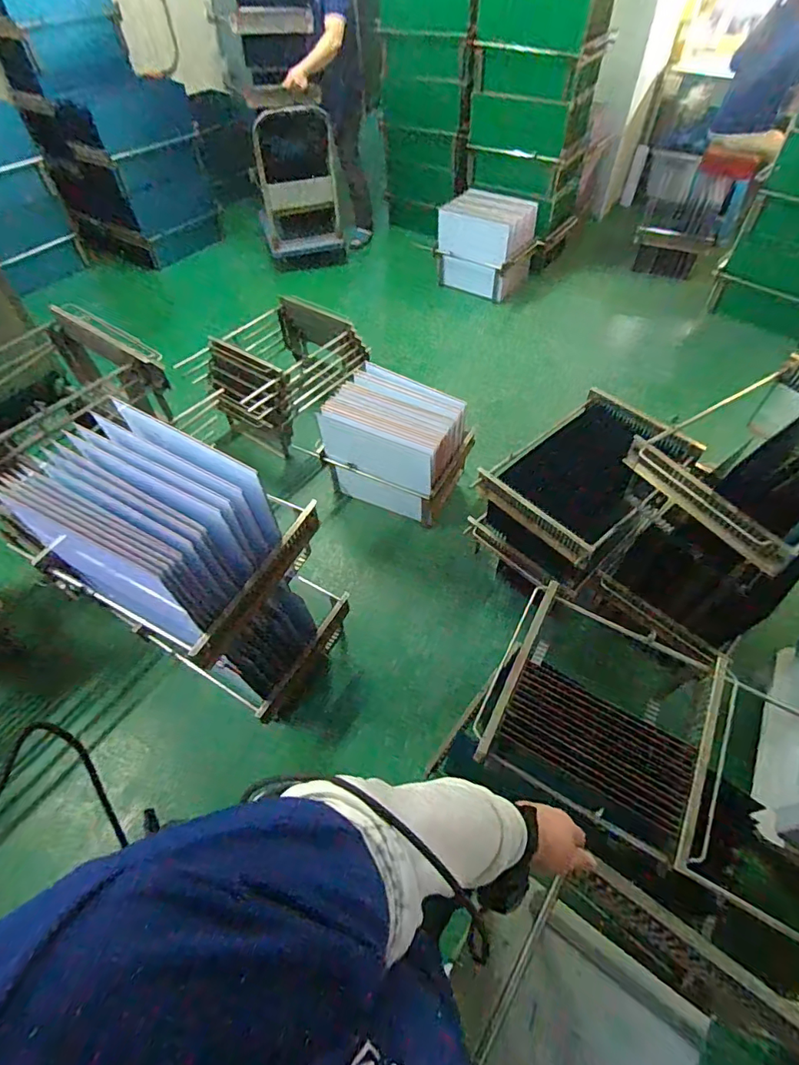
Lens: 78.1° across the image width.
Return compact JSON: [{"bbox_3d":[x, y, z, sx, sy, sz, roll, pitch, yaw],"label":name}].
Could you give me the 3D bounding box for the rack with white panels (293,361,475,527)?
[{"bbox_3d":[-0.013,-0.348,1.934,0.509,0.370,0.369,24,57,18],"label":"rack with white panels"}]

